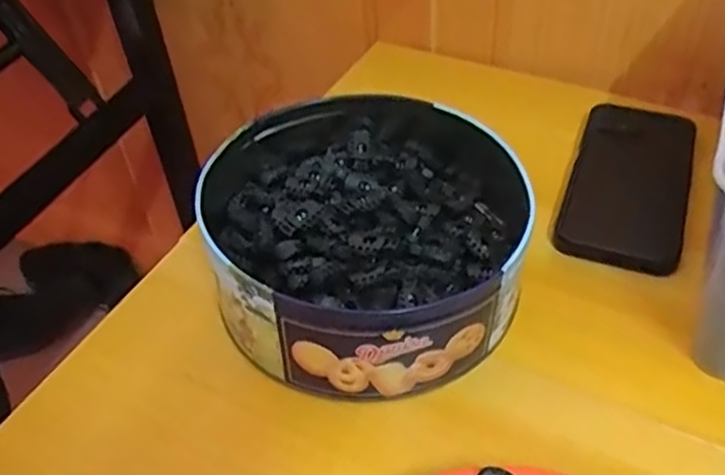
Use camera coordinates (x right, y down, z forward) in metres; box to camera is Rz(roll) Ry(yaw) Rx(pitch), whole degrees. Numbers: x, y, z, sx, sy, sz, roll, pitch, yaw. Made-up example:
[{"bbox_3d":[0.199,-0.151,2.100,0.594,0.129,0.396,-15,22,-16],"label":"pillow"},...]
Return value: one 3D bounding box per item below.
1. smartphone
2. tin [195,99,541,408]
[{"bbox_3d":[0.188,-0.043,0.495,0.077,0.014,0.156,13,48,17],"label":"smartphone"},{"bbox_3d":[0.003,-0.013,0.440,0.189,0.073,0.222,-1,45,3],"label":"tin"}]

